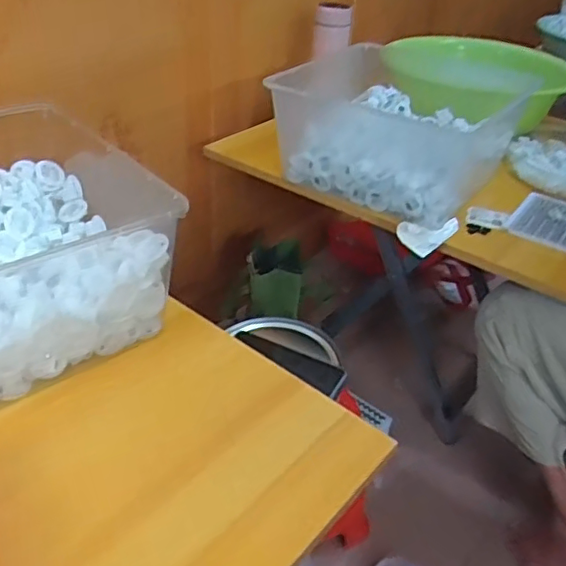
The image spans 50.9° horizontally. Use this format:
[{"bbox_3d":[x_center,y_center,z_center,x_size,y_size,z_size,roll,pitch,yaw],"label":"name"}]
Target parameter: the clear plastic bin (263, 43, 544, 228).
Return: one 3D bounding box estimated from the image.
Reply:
[{"bbox_3d":[0.157,-0.224,0.860,0.308,0.122,0.284,22,40,22],"label":"clear plastic bin"}]

